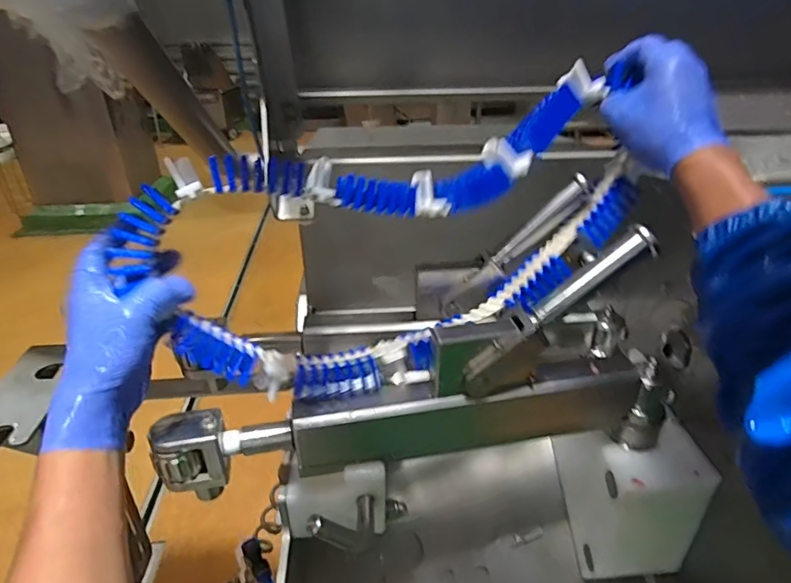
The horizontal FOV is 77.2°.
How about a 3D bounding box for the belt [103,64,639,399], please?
[{"bbox_3d":[0.011,-0.049,0.434,0.445,0.222,0.145,-15,32,-23],"label":"belt"}]

